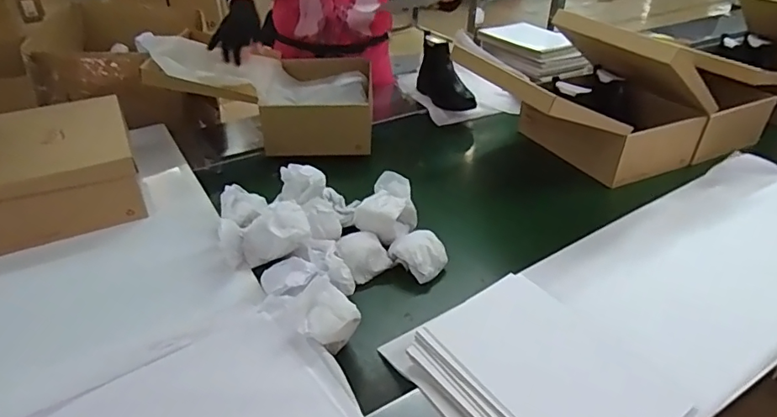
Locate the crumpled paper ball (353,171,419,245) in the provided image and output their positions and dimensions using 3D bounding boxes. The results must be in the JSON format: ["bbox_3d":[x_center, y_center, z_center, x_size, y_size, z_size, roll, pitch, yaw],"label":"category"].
[{"bbox_3d":[0.000,0.007,0.951,0.098,0.085,0.136,14,37,19],"label":"crumpled paper ball"}]

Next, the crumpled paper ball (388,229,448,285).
[{"bbox_3d":[0.054,0.079,0.882,0.087,0.059,0.071,28,43,34],"label":"crumpled paper ball"}]

